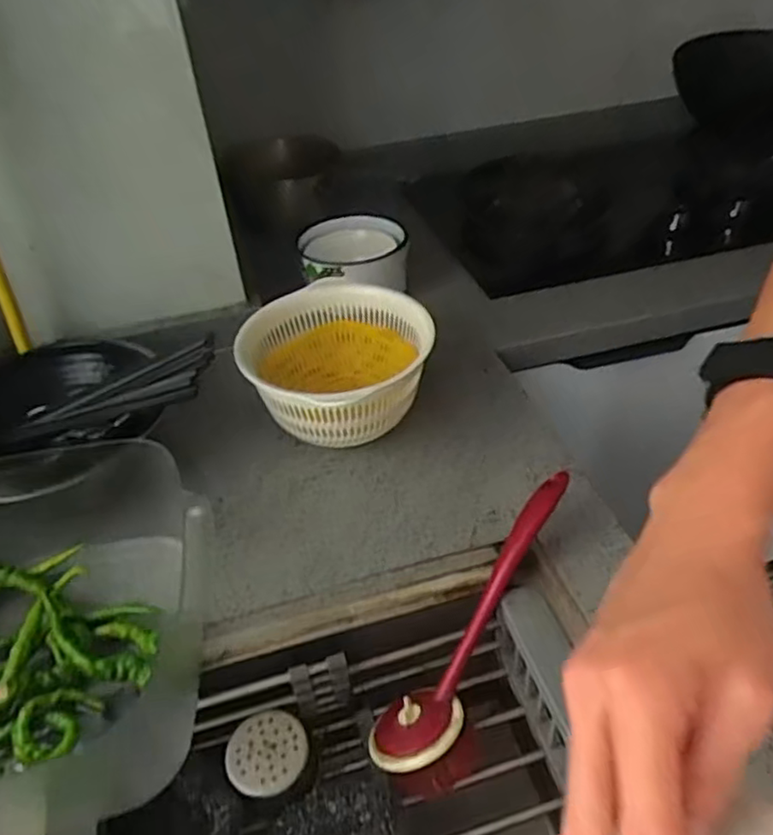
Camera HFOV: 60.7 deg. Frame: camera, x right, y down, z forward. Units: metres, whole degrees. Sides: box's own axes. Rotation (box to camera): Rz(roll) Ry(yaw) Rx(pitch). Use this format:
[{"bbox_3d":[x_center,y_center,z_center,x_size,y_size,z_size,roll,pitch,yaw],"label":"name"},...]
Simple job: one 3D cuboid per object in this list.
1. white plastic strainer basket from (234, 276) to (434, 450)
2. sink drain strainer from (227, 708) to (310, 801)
[{"bbox_3d":[-0.043,-0.042,0.678,0.182,0.112,0.189,-3,40,2],"label":"white plastic strainer basket"},{"bbox_3d":[-0.090,0.249,0.494,0.059,0.005,0.060,-4,42,3],"label":"sink drain strainer"}]

